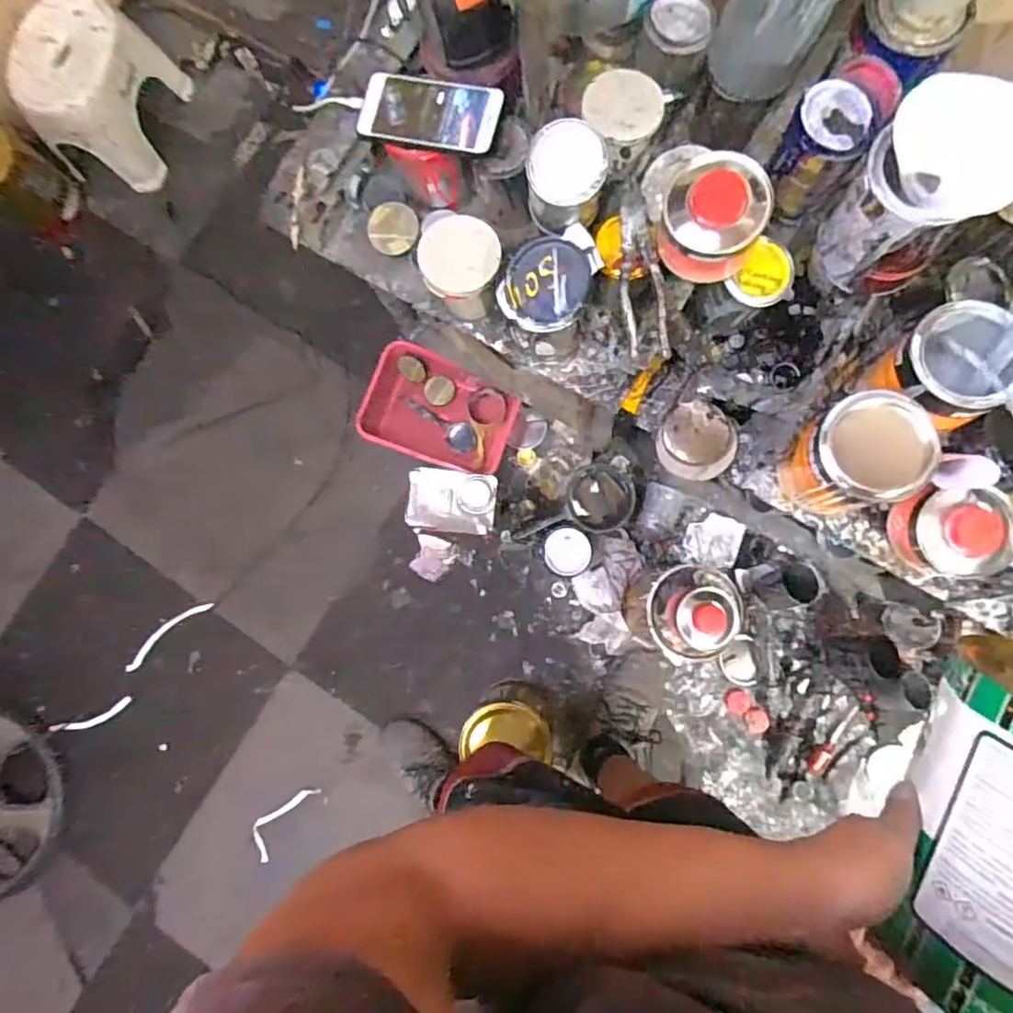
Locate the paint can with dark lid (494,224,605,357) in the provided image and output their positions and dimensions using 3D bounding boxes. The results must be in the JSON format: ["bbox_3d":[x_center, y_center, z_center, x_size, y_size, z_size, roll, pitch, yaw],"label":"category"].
[{"bbox_3d":[0.048,-0.230,0.684,0.091,0.130,0.109,24,86,7],"label":"paint can with dark lid"}]

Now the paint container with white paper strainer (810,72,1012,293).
[{"bbox_3d":[0.369,-0.280,0.559,0.116,0.178,0.096,43,89,8],"label":"paint container with white paper strainer"}]

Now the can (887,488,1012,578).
[{"bbox_3d":[0.490,0.031,0.669,0.098,0.073,0.095,-1,83,5],"label":"can"}]

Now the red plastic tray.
[{"bbox_3d":[-0.139,-0.208,1.315,0.324,0.062,0.217,19,85,7],"label":"red plastic tray"}]

